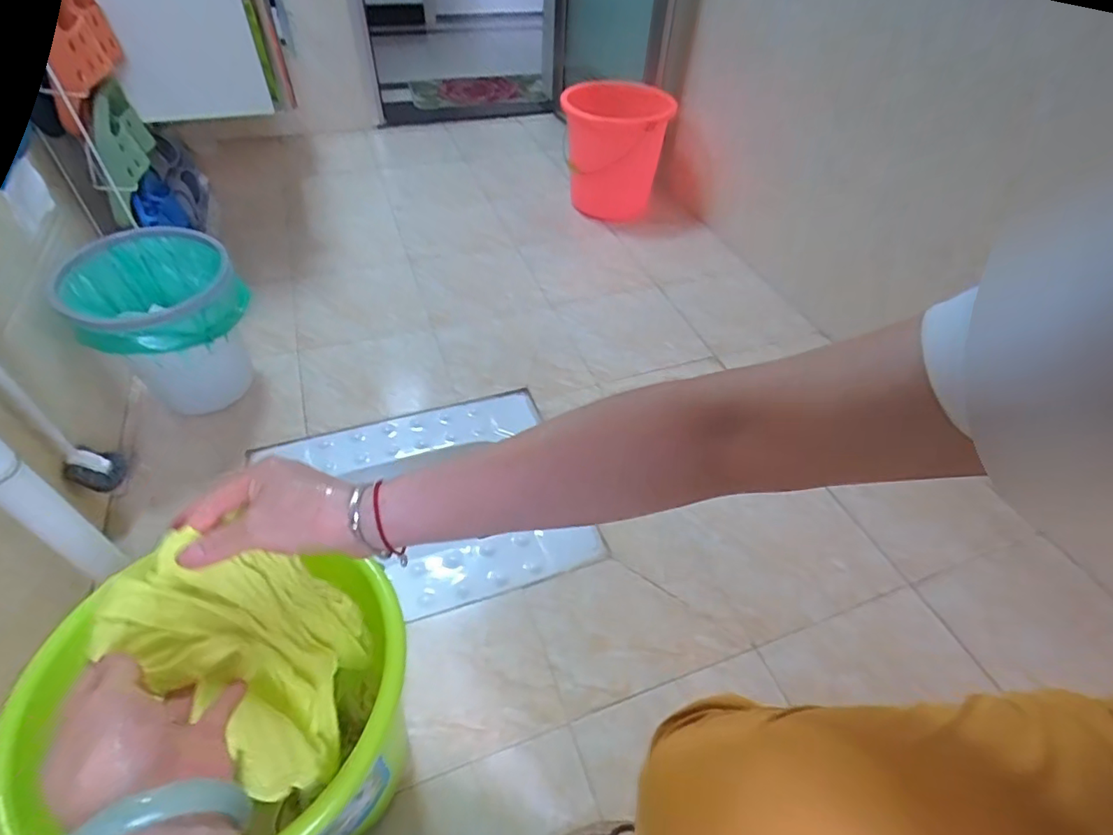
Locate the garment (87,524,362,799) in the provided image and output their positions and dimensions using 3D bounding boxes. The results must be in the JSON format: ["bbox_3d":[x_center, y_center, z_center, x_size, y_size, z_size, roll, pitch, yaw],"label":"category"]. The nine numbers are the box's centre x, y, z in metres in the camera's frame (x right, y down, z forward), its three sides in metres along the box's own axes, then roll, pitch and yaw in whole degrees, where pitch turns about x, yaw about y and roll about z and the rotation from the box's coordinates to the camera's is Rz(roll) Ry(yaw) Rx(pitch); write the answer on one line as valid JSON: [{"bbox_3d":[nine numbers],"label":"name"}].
[{"bbox_3d":[-0.218,0.185,0.416,0.058,0.248,0.142,5,47,18],"label":"garment"}]

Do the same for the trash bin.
[{"bbox_3d":[-0.694,-0.165,0.995,0.252,0.250,0.216,-29,55,-26],"label":"trash bin"}]

